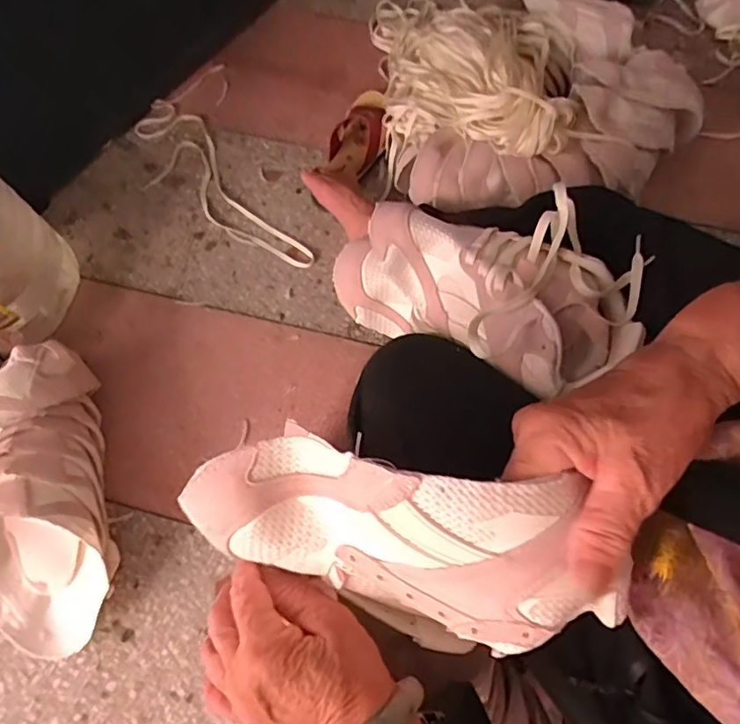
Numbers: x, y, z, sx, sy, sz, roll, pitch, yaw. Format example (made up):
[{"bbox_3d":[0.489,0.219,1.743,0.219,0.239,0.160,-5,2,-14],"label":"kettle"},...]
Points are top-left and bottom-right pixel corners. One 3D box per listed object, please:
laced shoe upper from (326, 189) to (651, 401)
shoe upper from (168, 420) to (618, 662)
[{"bbox_3d":[0.097,-0.069,0.489,0.259,0.108,0.135,28,72,11],"label":"laced shoe upper"},{"bbox_3d":[0.006,0.089,0.285,0.196,0.096,0.074,7,69,21],"label":"shoe upper"}]

